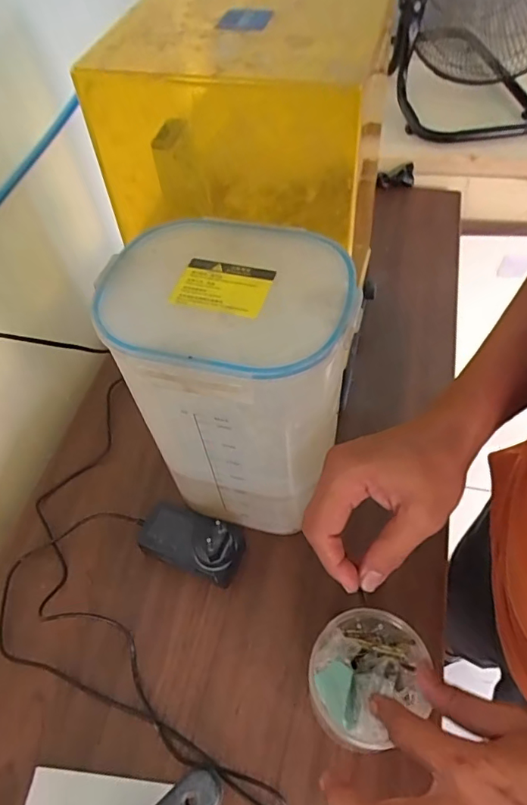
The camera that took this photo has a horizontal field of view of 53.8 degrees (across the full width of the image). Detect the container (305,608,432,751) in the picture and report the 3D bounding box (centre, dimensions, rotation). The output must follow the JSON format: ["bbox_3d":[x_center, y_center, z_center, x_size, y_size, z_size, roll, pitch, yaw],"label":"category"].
[{"bbox_3d":[0.081,0.204,0.398,0.101,0.048,0.086,-29,58,-18],"label":"container"}]

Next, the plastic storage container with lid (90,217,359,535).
[{"bbox_3d":[-0.022,0.003,0.472,0.170,0.284,0.143,9,55,11],"label":"plastic storage container with lid"}]

